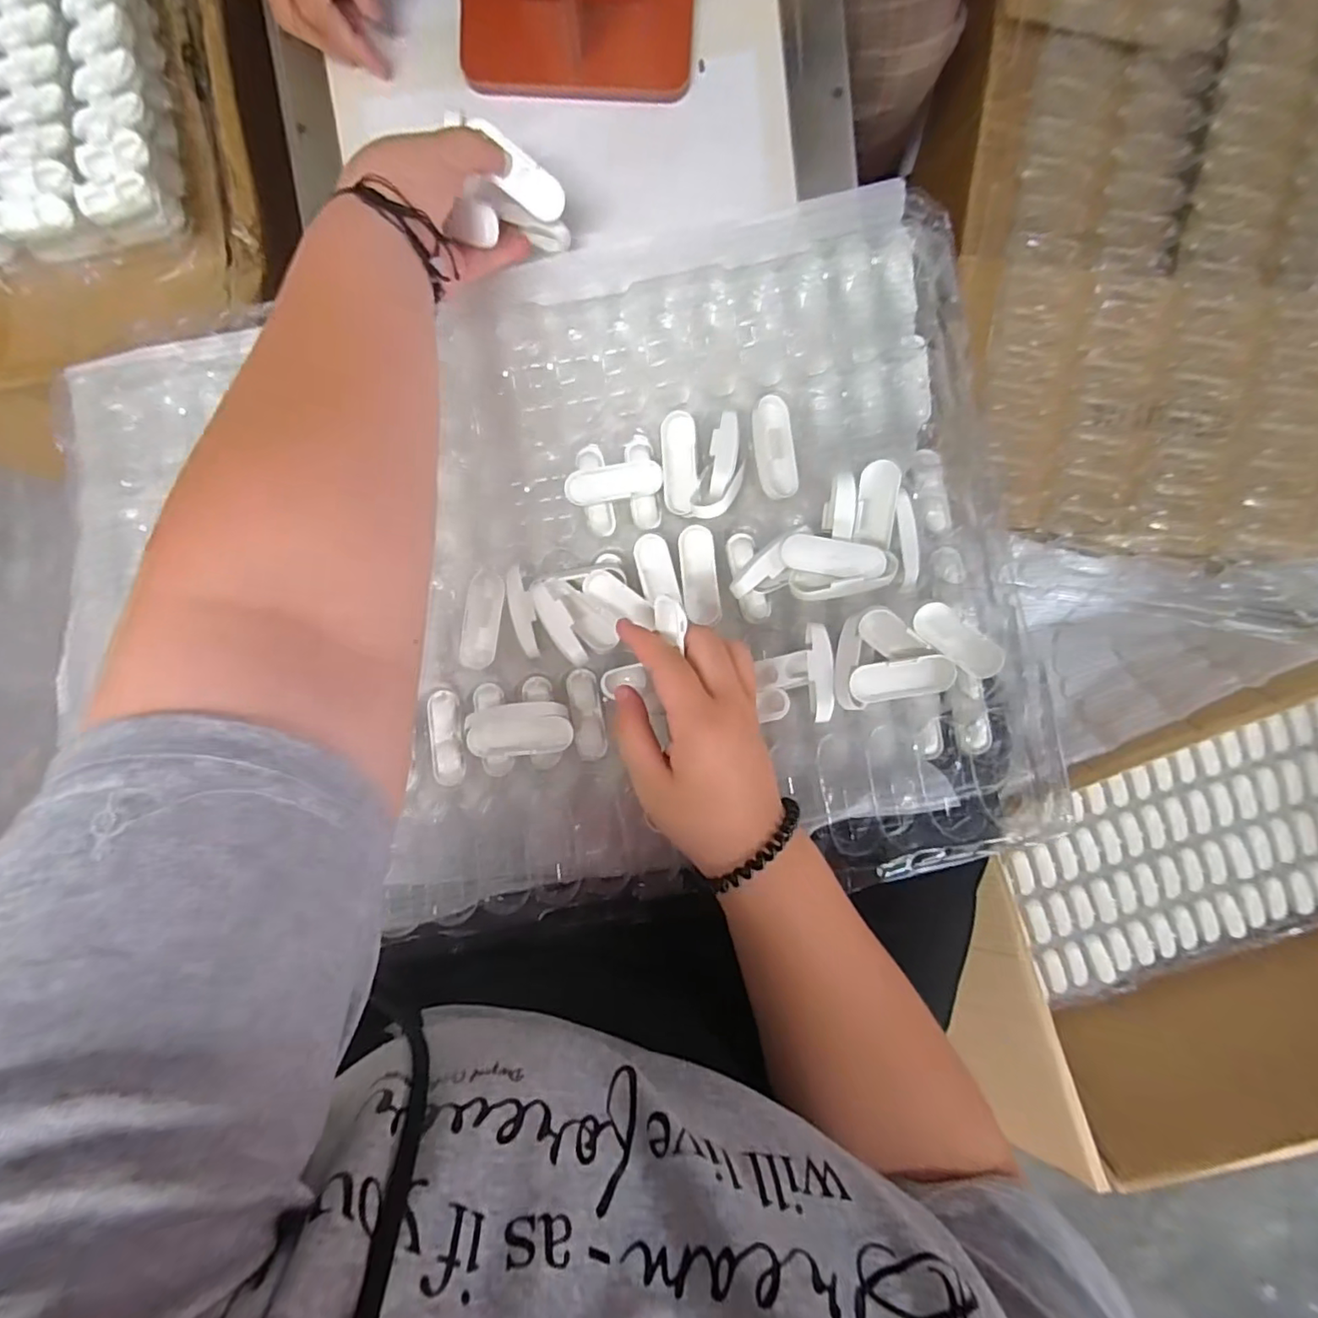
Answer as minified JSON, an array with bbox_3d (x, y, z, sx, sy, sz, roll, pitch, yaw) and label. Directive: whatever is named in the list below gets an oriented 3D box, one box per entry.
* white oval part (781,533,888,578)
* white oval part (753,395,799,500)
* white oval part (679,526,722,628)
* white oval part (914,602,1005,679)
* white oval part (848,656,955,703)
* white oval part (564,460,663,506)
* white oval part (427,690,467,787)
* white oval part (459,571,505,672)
[{"bbox_3d":[0.110,-0.064,0.365,0.063,0.009,0.023,13,97,18],"label":"white oval part"},{"bbox_3d":[0.077,-0.140,0.388,0.026,0.028,0.065,-10,96,1],"label":"white oval part"},{"bbox_3d":[0.027,-0.056,0.386,0.023,0.007,0.064,-6,96,1],"label":"white oval part"},{"bbox_3d":[0.187,-0.012,0.364,0.064,0.018,0.023,35,95,-4],"label":"white oval part"},{"bbox_3d":[0.151,0.013,0.359,0.063,0.012,0.025,-7,95,2],"label":"white oval part"},{"bbox_3d":[-0.031,-0.121,0.394,0.065,0.008,0.024,-8,96,1],"label":"white oval part"},{"bbox_3d":[-0.142,0.052,0.386,0.021,0.004,0.062,-10,81,1],"label":"white oval part"},{"bbox_3d":[-0.121,-0.026,0.395,0.024,0.009,0.066,14,96,-1],"label":"white oval part"}]

